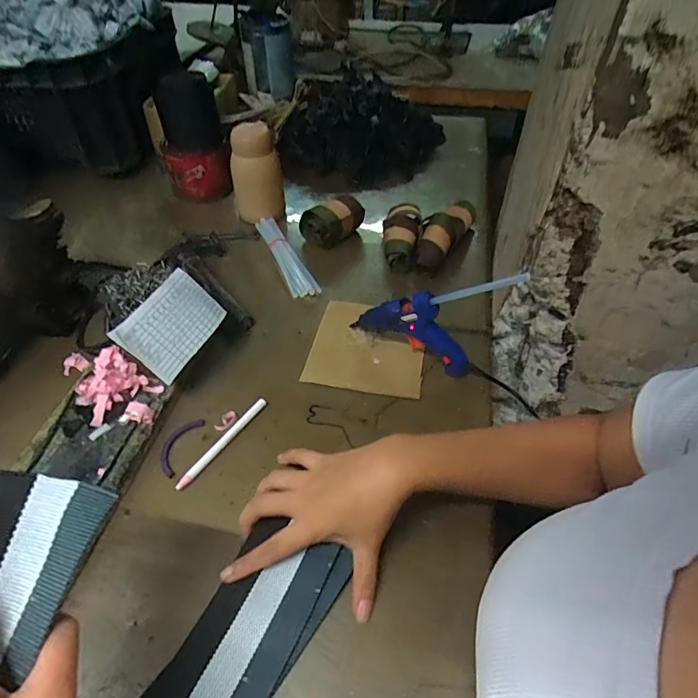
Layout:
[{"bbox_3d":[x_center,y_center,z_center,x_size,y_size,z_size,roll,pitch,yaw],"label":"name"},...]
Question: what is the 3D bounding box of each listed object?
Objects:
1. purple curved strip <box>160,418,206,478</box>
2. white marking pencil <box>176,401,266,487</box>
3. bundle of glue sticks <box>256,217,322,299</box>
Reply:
[{"bbox_3d":[-0.173,0.095,0.480,0.027,0.004,0.067,13,48,12],"label":"purple curved strip"},{"bbox_3d":[-0.127,0.092,0.479,0.009,0.010,0.119,27,52,24],"label":"white marking pencil"},{"bbox_3d":[-0.093,-0.135,0.691,0.035,0.020,0.194,-19,49,-17],"label":"bundle of glue sticks"}]

